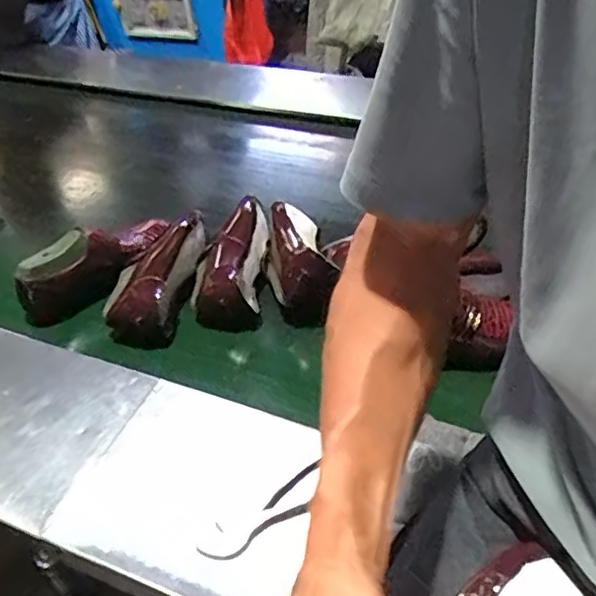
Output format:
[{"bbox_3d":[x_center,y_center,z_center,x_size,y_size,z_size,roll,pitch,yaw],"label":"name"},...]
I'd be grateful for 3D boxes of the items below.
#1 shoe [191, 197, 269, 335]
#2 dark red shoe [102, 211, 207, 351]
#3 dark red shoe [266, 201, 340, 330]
[{"bbox_3d":[-0.095,-0.064,0.916,0.102,0.060,0.244,5,59,11],"label":"shoe"},{"bbox_3d":[-0.193,-0.032,0.885,0.089,0.083,0.231,14,61,20],"label":"dark red shoe"},{"bbox_3d":[-0.002,-0.060,0.883,0.083,0.091,0.202,-10,42,-6],"label":"dark red shoe"}]

